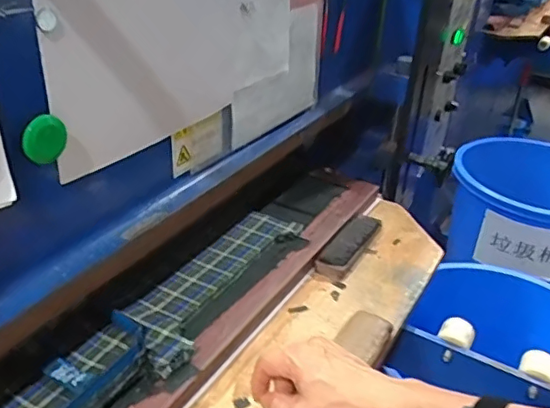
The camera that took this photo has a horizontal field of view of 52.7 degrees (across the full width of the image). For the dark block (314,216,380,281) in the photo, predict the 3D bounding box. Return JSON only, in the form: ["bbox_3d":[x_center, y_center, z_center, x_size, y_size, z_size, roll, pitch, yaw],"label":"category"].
[{"bbox_3d":[0.107,0.052,0.785,0.041,0.027,0.158,22,37,21],"label":"dark block"}]

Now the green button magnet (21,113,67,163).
[{"bbox_3d":[-0.184,-0.052,0.442,0.012,0.033,0.036,22,37,20],"label":"green button magnet"}]

